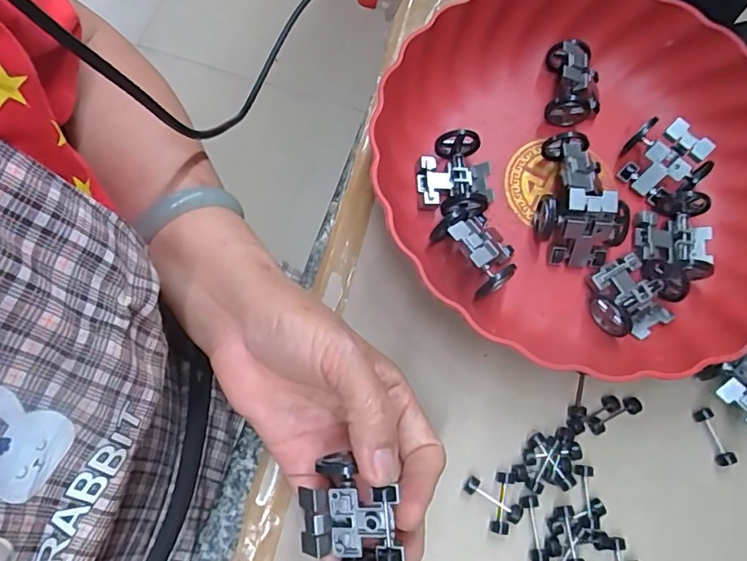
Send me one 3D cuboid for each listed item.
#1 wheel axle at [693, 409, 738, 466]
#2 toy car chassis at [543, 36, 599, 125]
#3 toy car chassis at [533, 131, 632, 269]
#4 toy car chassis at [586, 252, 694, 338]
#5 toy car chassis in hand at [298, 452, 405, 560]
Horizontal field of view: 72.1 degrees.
[{"bbox_3d":[0.186,0.085,0.279,0.008,0.009,0.031,-18,72,-8],"label":"wheel axle"},{"bbox_3d":[0.130,-0.126,0.331,0.035,0.036,0.046,9,71,2],"label":"toy car chassis"},{"bbox_3d":[0.123,-0.050,0.305,0.049,0.032,0.075,-1,71,-2],"label":"toy car chassis"},{"bbox_3d":[0.150,0.008,0.293,0.051,0.020,0.043,-28,74,-11],"label":"toy car chassis"},{"bbox_3d":[-0.009,0.100,0.220,0.041,0.024,0.045,2,88,14],"label":"toy car chassis in hand"}]

